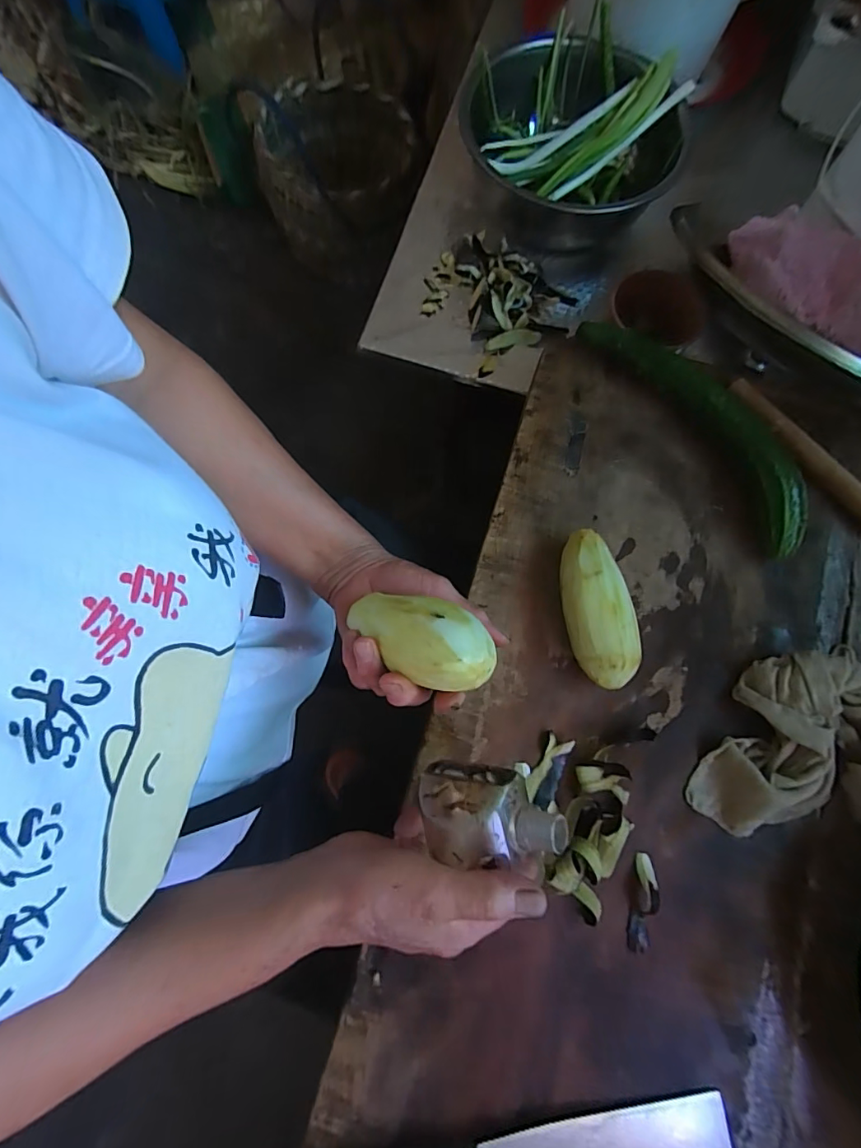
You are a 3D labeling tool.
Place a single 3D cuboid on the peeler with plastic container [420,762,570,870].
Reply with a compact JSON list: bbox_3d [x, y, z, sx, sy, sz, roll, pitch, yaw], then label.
[{"bbox_3d":[0.035,0.136,0.265,0.076,0.042,0.045,-12,45,33],"label":"peeler with plastic container"}]

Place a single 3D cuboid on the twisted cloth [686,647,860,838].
[{"bbox_3d":[0.294,0.134,0.366,0.124,0.040,0.170,31,78,6],"label":"twisted cloth"}]

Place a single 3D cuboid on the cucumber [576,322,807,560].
[{"bbox_3d":[0.245,-0.141,0.427,0.072,0.035,0.269,-33,80,-8],"label":"cucumber"}]

